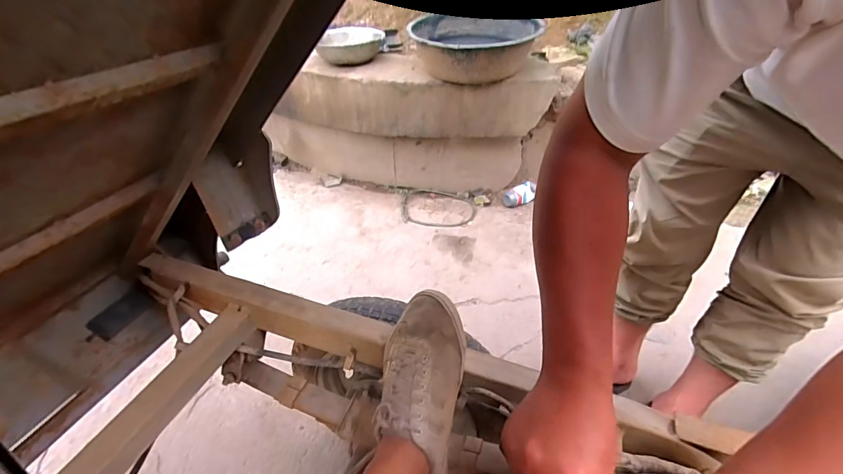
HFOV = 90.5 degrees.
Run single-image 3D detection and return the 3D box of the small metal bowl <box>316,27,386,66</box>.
[{"bbox_3d":[-0.265,-0.725,1.606,0.253,0.092,0.250,-5,40,-5],"label":"small metal bowl"}]

